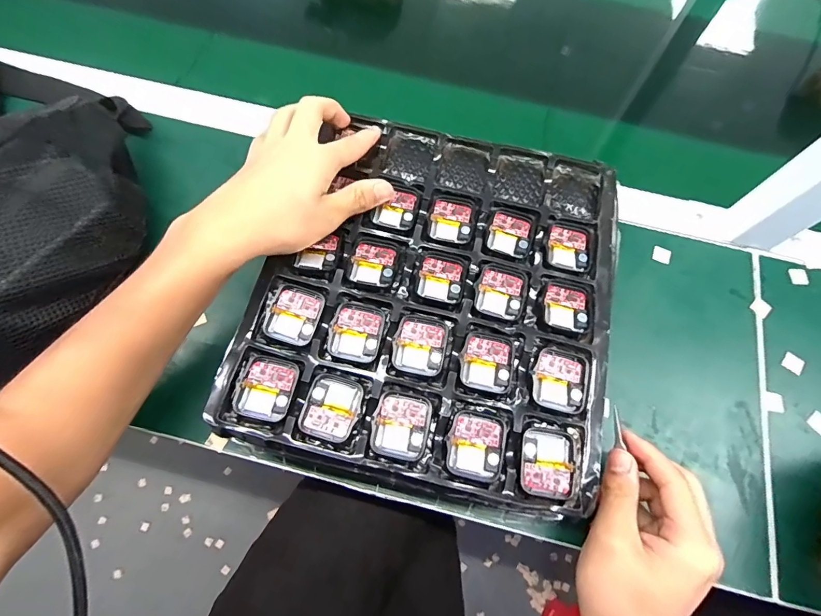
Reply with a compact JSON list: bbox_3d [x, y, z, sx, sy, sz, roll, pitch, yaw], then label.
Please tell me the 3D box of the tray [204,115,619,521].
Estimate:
[{"bbox_3d":[0.024,-0.018,0.319,0.256,0.030,0.292,13,72,4],"label":"tray"}]

